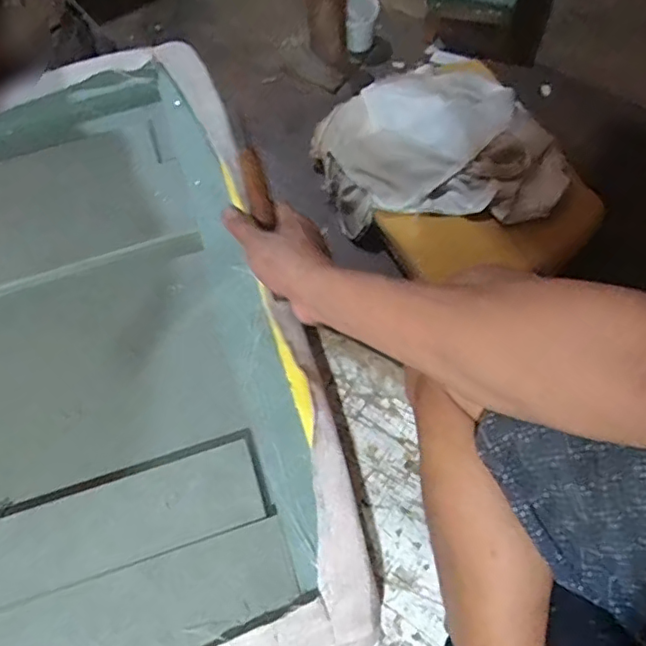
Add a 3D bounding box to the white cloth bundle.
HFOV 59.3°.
[{"bbox_3d":[0.292,-0.457,1.519,0.592,0.160,0.515,-10,66,-3],"label":"white cloth bundle"}]

